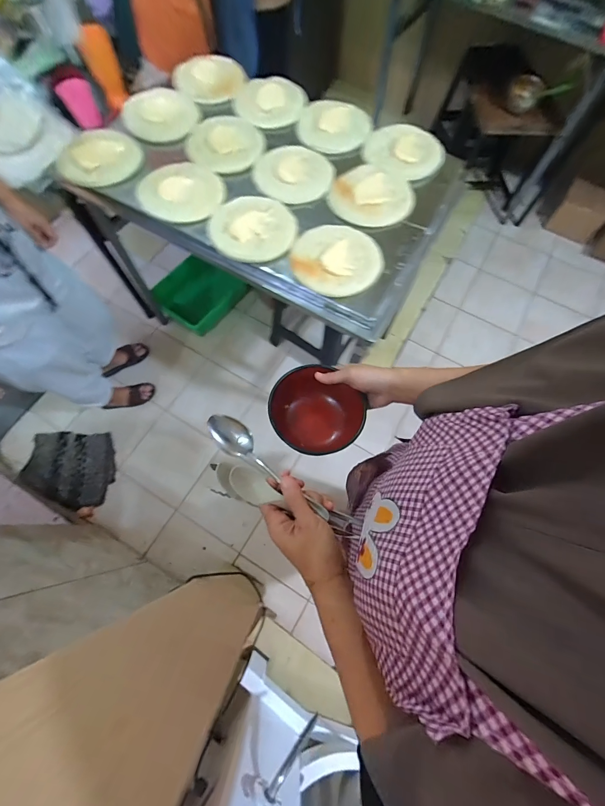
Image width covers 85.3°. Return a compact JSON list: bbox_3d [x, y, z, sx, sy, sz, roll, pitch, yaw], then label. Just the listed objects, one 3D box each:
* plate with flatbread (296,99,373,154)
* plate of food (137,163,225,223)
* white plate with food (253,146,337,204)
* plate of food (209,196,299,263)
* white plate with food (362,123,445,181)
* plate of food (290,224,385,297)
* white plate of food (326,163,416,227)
[{"bbox_3d":[0.088,-0.780,0.911,0.198,0.028,0.169,3,70,-1],"label":"plate with flatbread"},{"bbox_3d":[-0.293,-0.540,0.824,0.192,0.040,0.209,1,70,-2],"label":"plate of food"},{"bbox_3d":[-0.022,-0.609,0.854,0.207,0.016,0.194,1,70,-2],"label":"white plate with food"},{"bbox_3d":[-0.116,-0.425,0.779,0.201,0.029,0.202,1,70,-2],"label":"plate of food"},{"bbox_3d":[0.271,-0.672,0.875,0.212,0.018,0.189,14,70,3],"label":"white plate with food"},{"bbox_3d":[0.080,-0.331,0.741,0.200,0.028,0.198,1,70,-2],"label":"plate of food"},{"bbox_3d":[0.174,-0.522,0.820,0.203,0.016,0.193,1,70,-2],"label":"white plate of food"}]

